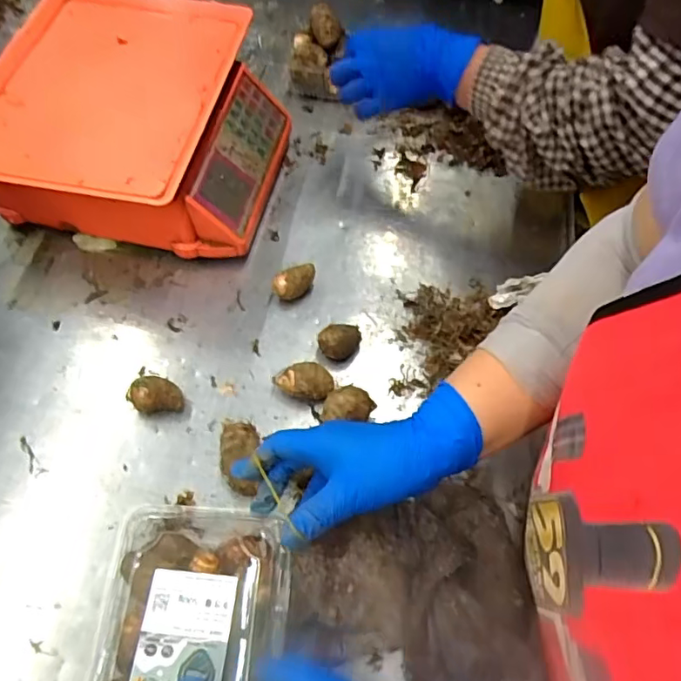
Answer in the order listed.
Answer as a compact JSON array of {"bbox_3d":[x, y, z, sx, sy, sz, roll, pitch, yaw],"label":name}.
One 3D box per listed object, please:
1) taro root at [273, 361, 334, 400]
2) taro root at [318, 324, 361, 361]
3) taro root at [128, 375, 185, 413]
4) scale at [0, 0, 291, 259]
[{"bbox_3d":[-0.036,0.040,0.544,0.057,0.035,0.031,13,62,6],"label":"taro root"},{"bbox_3d":[-0.001,0.005,0.565,0.042,0.034,0.032,-2,62,-2],"label":"taro root"},{"bbox_3d":[-0.176,0.052,0.533,0.044,0.030,0.031,-10,62,-7],"label":"taro root"},{"bbox_3d":[-0.218,-0.237,0.632,0.284,0.129,0.291,9,62,4],"label":"scale"}]

